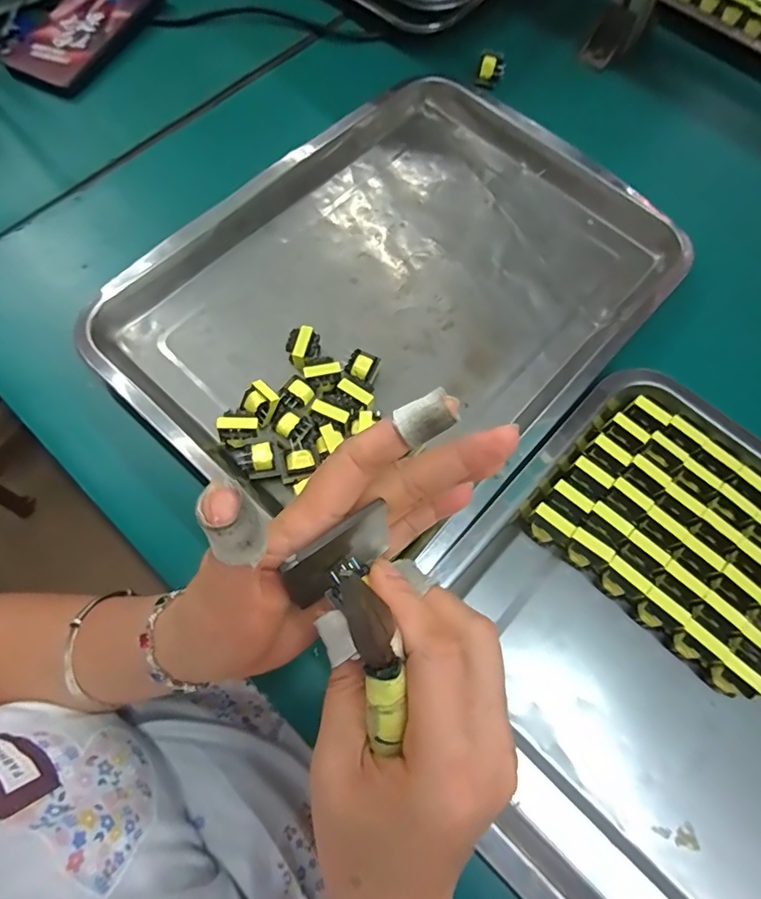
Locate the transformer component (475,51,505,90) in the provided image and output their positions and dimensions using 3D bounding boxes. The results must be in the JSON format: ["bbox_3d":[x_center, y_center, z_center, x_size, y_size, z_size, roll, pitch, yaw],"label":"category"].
[{"bbox_3d":[0.096,-0.333,0.438,0.022,0.021,0.017,12,70,4],"label":"transformer component"}]

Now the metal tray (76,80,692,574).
[{"bbox_3d":[0.021,-0.111,0.365,0.270,0.029,0.373,40,70,14],"label":"metal tray"}]

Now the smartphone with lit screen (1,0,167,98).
[{"bbox_3d":[-0.265,-0.385,0.454,0.077,0.017,0.151,28,74,10],"label":"smartphone with lit screen"}]

